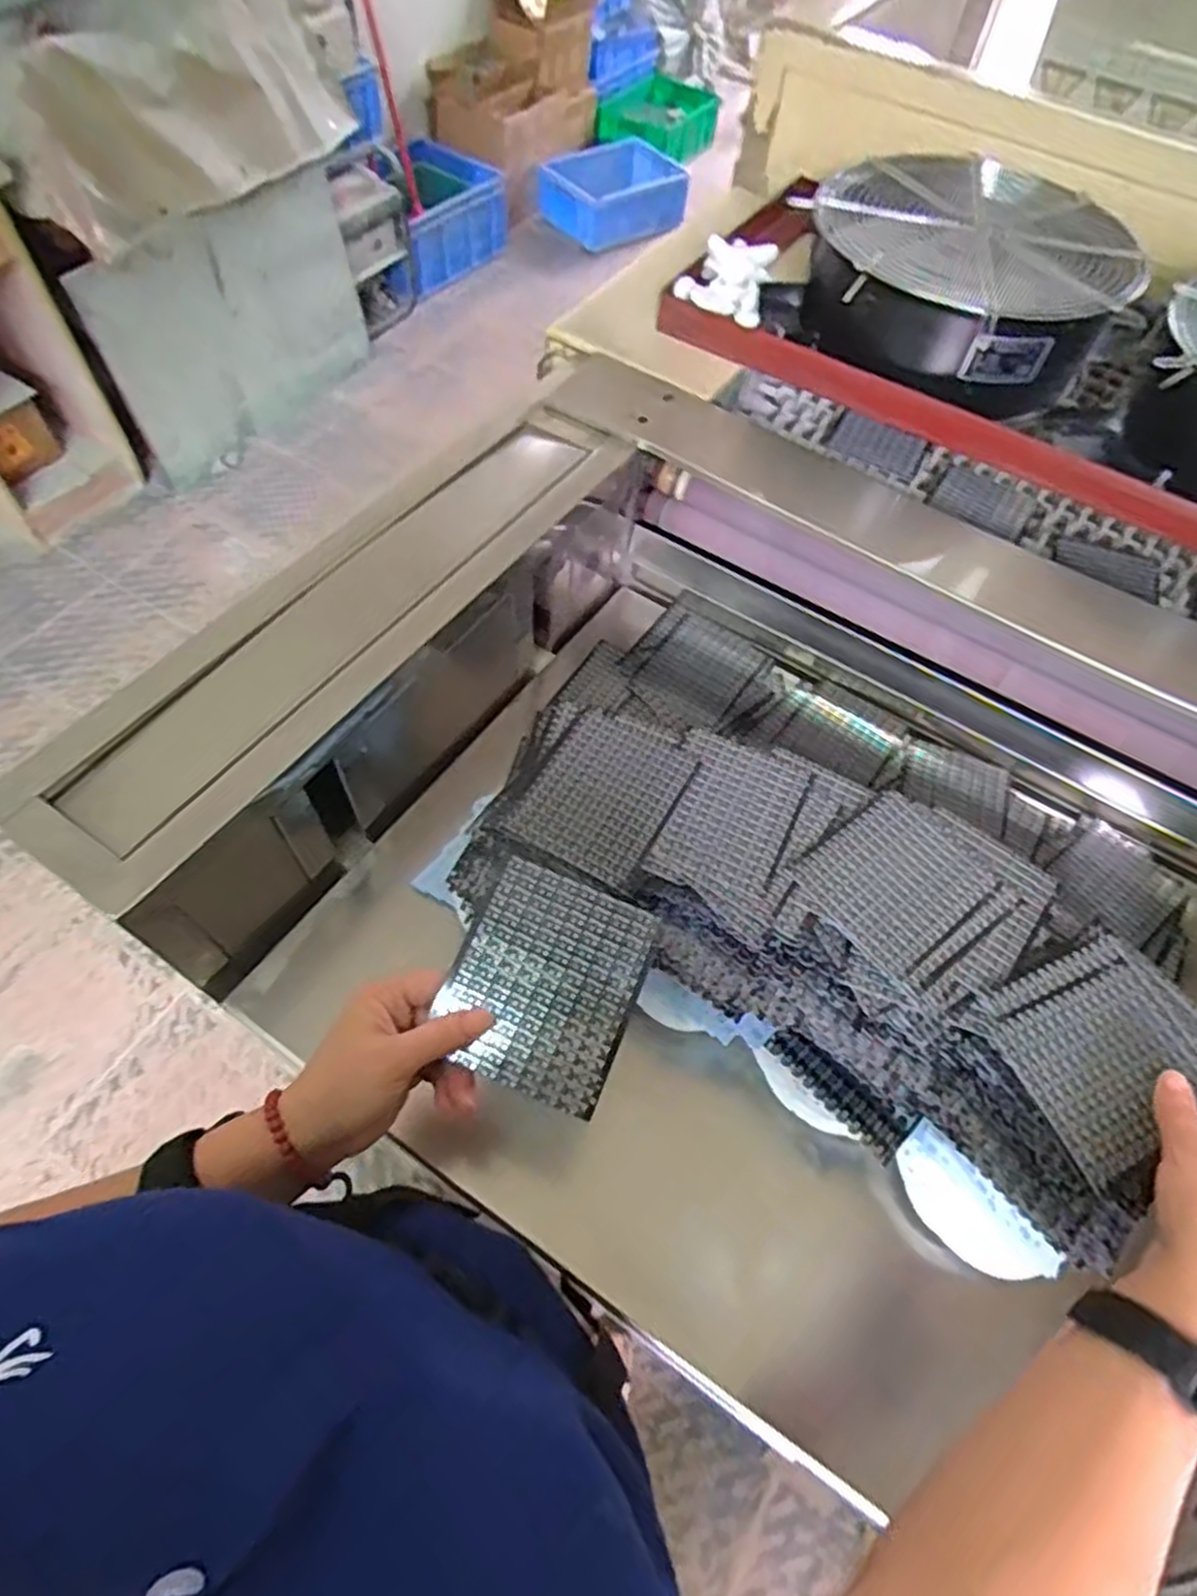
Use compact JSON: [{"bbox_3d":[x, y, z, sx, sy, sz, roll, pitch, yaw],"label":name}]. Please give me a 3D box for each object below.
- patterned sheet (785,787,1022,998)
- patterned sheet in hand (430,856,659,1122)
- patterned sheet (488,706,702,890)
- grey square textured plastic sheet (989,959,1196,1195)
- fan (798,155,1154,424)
[{"bbox_3d":[0.214,0.060,0.535,0.117,0.005,0.115,-32,66,-22],"label":"patterned sheet"},{"bbox_3d":[-0.029,0.104,0.436,0.100,0.006,0.117,21,74,4],"label":"patterned sheet in hand"},{"bbox_3d":[0.002,-0.006,0.569,0.106,0.010,0.130,27,61,13],"label":"patterned sheet"},{"bbox_3d":[0.322,0.167,0.478,0.118,0.006,0.099,-18,61,-15],"label":"grey square textured plastic sheet"},{"bbox_3d":[0.367,-0.520,0.790,0.294,0.127,0.273,38,63,18],"label":"fan"}]

